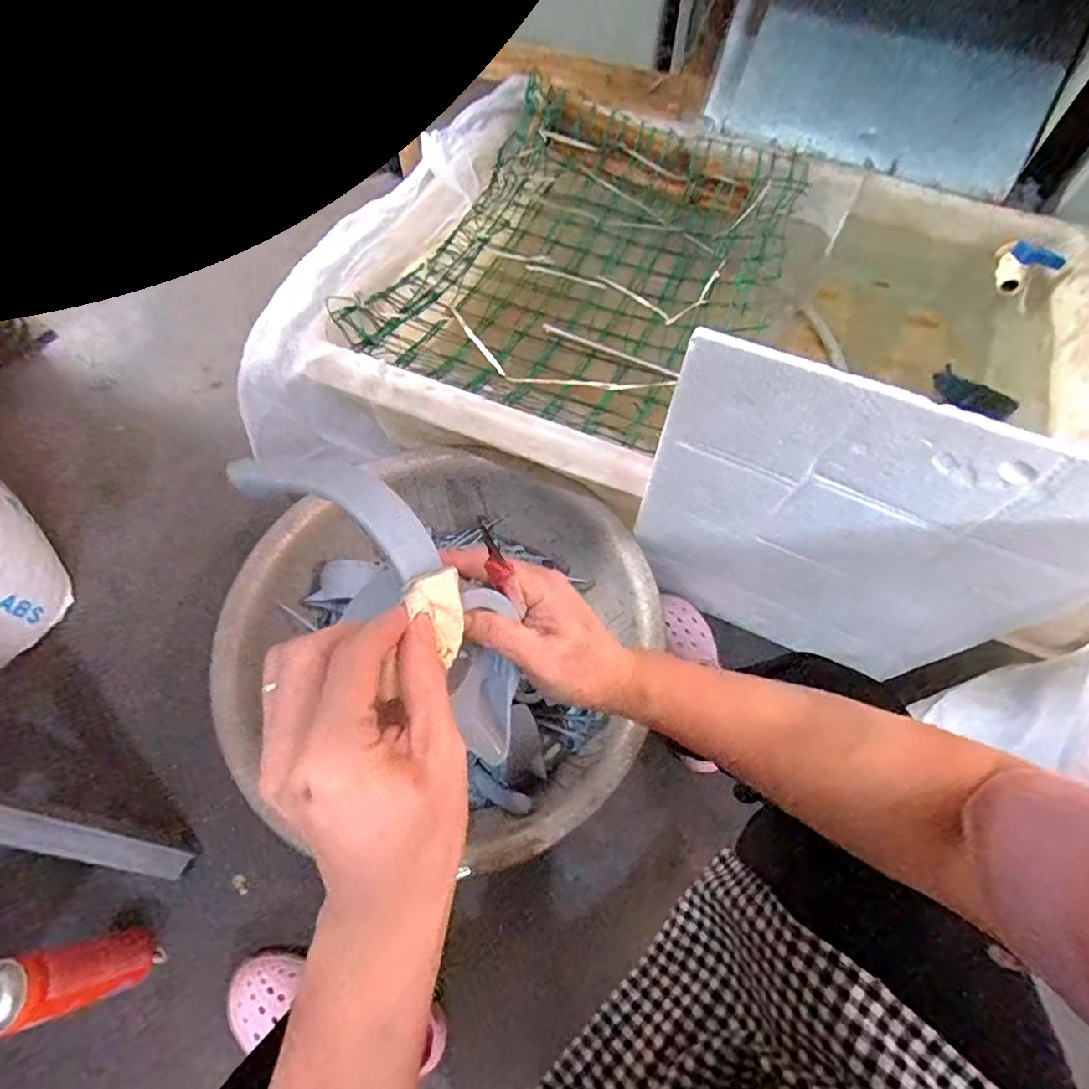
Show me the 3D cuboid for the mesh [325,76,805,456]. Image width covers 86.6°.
[{"bbox_3d":[0.086,-0.477,0.982,0.561,0.097,0.701,24,65,10],"label":"mesh"}]

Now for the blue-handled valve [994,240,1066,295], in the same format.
[{"bbox_3d":[0.798,-0.459,0.969,0.049,0.069,0.083,-33,68,-16],"label":"blue-handled valve"}]

